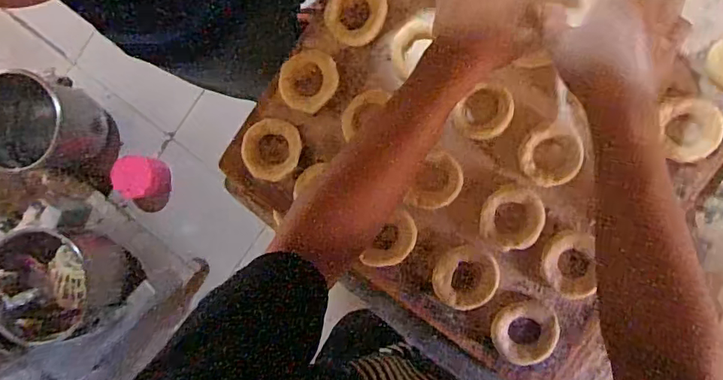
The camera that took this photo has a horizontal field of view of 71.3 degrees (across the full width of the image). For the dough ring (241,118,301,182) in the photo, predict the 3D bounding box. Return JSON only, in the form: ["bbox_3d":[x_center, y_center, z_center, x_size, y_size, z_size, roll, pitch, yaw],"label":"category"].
[{"bbox_3d":[-0.097,-0.043,0.541,0.060,0.008,0.065,0,92,8],"label":"dough ring"}]

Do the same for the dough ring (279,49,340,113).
[{"bbox_3d":[-0.056,-0.119,0.538,0.056,0.009,0.063,40,97,4],"label":"dough ring"}]

